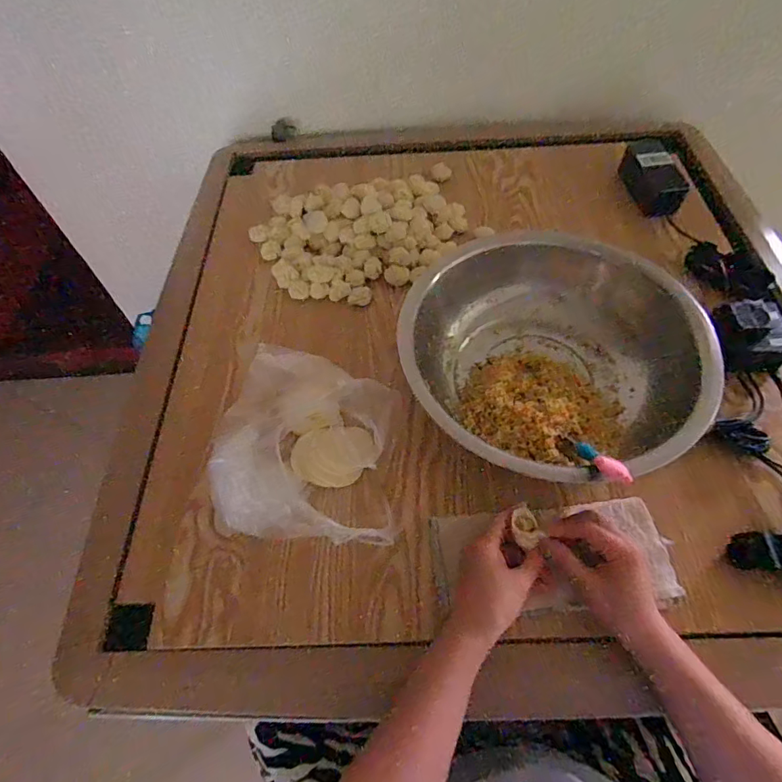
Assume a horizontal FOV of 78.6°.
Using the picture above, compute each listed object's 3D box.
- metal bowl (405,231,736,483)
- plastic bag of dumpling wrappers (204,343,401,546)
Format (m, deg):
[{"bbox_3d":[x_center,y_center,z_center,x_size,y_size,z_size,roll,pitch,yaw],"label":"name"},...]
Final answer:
[{"bbox_3d":[0.178,-0.027,0.547,0.323,0.090,0.290,11,58,8],"label":"metal bowl"},{"bbox_3d":[-0.087,0.060,0.509,0.166,0.094,0.184,7,57,6],"label":"plastic bag of dumpling wrappers"}]

